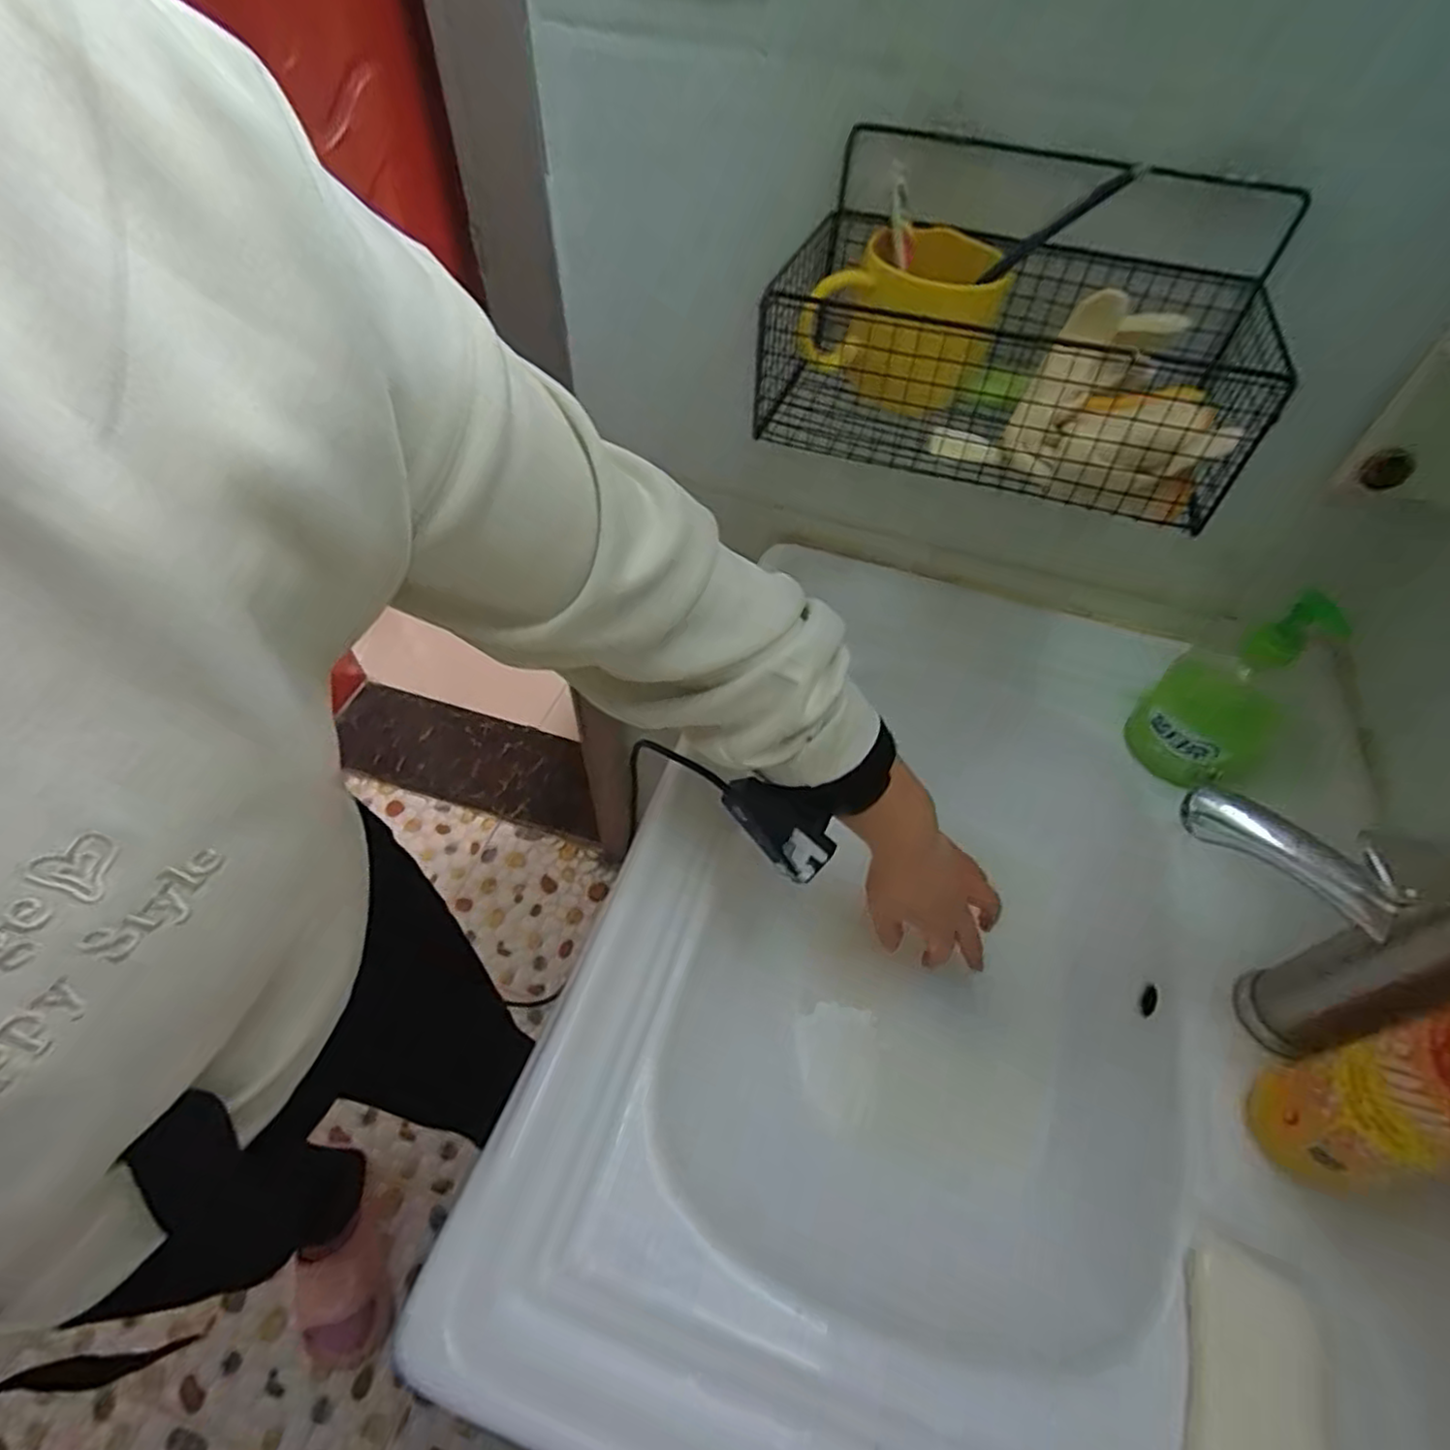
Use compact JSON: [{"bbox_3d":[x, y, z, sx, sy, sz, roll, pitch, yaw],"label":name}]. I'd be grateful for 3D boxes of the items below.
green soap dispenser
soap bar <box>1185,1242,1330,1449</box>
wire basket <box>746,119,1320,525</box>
[{"bbox_3d":[0.370,-0.024,0.516,0.071,0.164,0.087,-31,60,-23],"label":"green soap dispenser"},{"bbox_3d":[0.249,0.316,0.327,0.058,0.014,0.109,22,55,14],"label":"soap bar"},{"bbox_3d":[0.167,-0.236,0.408,0.261,0.116,0.159,16,54,9],"label":"wire basket"}]

